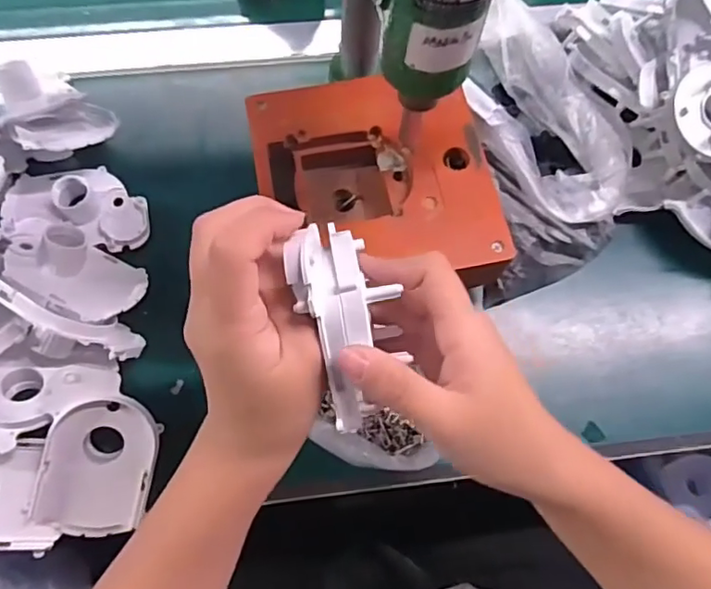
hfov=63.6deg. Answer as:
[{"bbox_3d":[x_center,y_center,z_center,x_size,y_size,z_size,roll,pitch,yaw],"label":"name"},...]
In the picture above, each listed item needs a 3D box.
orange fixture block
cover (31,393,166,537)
[{"bbox_3d":[0.014,-0.070,0.389,0.157,0.041,0.144,-6,72,-4],"label":"orange fixture block"},{"bbox_3d":[-0.159,0.107,0.357,0.064,0.013,0.086,13,90,-9],"label":"cover"}]

